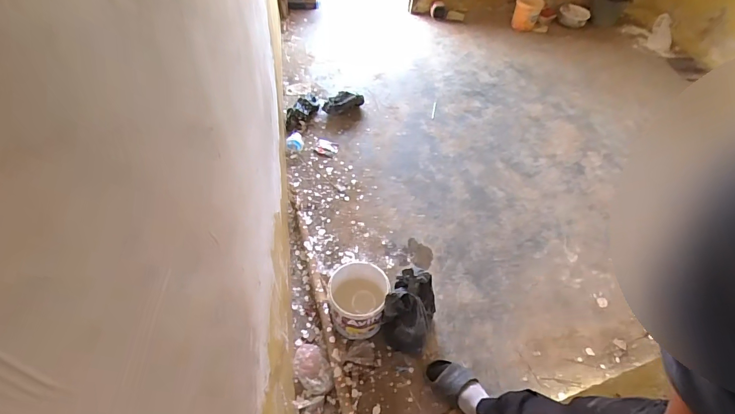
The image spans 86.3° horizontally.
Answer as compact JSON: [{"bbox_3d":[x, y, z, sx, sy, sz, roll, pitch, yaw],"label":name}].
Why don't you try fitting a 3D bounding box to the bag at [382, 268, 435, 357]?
[{"bbox_3d":[0.135,0.316,1.199,0.157,0.255,0.180,18,55,9],"label":"bag"}]

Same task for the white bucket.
[{"bbox_3d":[-0.032,0.295,1.249,0.178,0.174,0.190,2,54,-2],"label":"white bucket"}]

